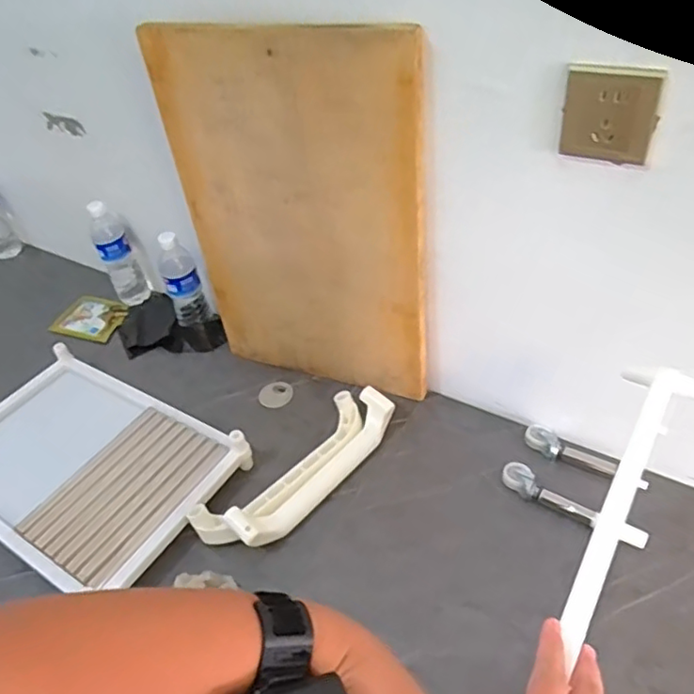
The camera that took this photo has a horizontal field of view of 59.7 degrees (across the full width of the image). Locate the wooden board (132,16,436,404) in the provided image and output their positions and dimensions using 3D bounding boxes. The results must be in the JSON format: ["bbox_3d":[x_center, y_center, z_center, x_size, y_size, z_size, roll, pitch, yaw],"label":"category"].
[{"bbox_3d":[-0.067,-0.162,0.867,0.373,0.542,0.024,11,42,20],"label":"wooden board"}]

